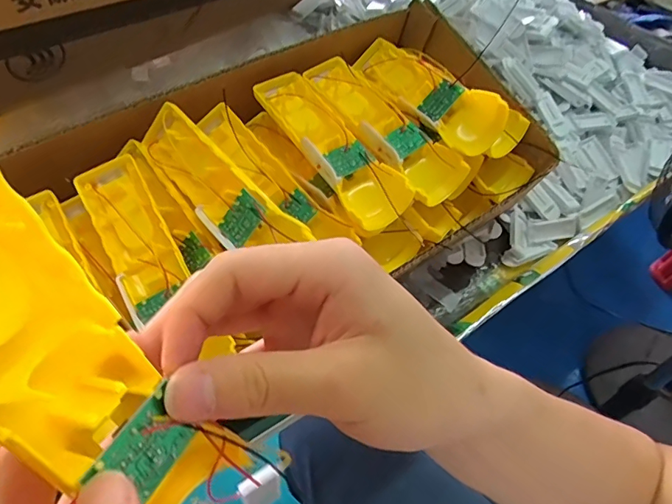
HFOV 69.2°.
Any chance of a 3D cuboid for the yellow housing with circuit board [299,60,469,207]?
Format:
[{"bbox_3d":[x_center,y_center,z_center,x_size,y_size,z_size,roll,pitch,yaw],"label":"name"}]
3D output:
[{"bbox_3d":[0.034,-0.103,0.406,0.049,0.042,0.165,-32,60,-26],"label":"yellow housing with circuit board"}]

